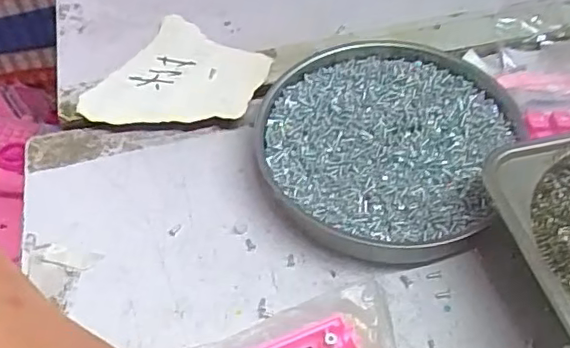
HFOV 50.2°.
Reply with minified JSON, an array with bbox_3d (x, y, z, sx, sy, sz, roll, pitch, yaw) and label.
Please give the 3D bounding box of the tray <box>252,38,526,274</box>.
[{"bbox_3d":[0.052,-0.018,0.327,0.125,0.024,0.134,-1,52,1],"label":"tray"}]

